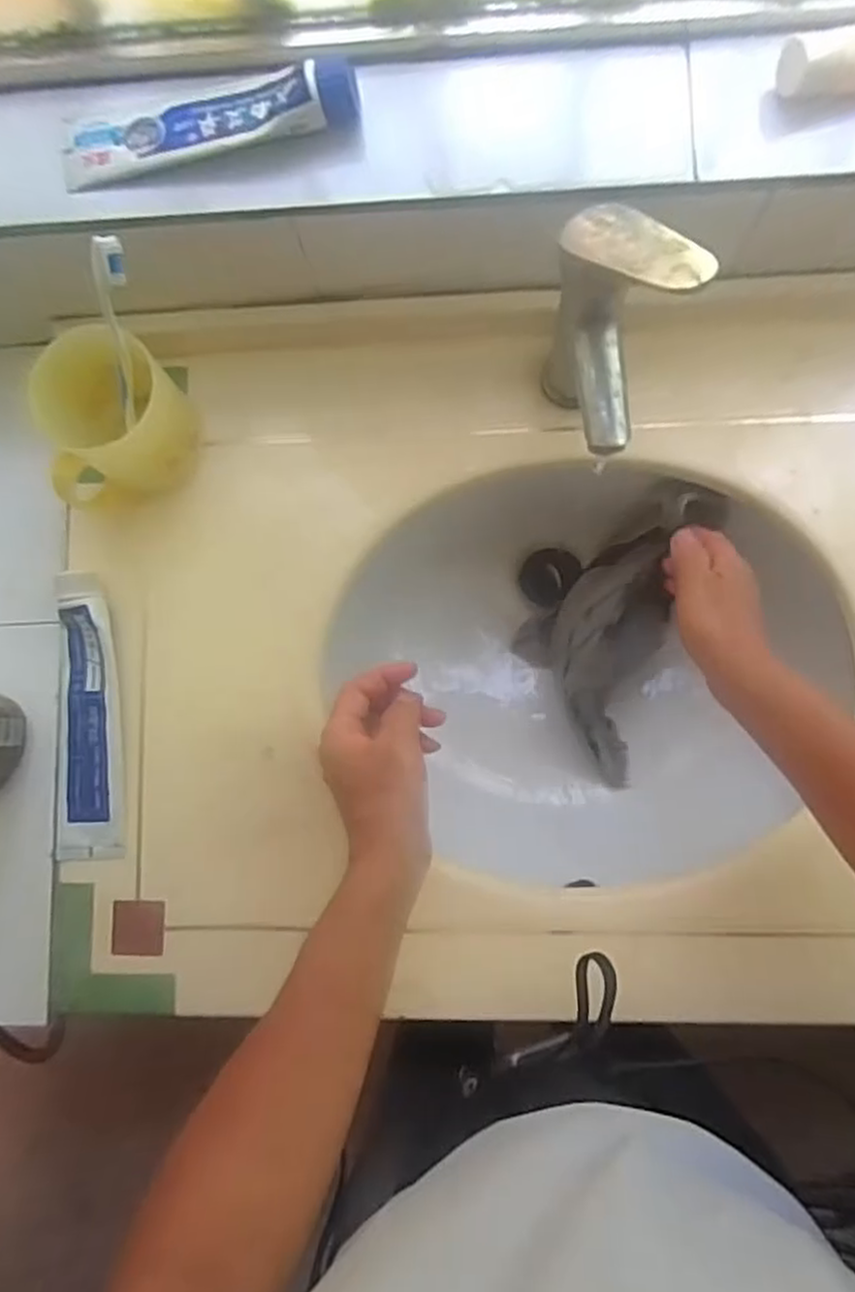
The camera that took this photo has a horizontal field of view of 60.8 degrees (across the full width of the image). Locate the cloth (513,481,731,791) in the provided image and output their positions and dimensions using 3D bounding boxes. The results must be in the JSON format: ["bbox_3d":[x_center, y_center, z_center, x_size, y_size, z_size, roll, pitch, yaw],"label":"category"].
[{"bbox_3d":[0.160,-0.024,0.648,0.123,0.086,0.256,21,106,6],"label":"cloth"}]

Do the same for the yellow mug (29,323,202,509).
[{"bbox_3d":[-0.227,-0.155,0.534,0.081,0.103,0.113,27,85,7],"label":"yellow mug"}]

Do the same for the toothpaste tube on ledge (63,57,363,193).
[{"bbox_3d":[-0.138,-0.330,0.455,0.190,0.035,0.051,-8,82,3],"label":"toothpaste tube on ledge"}]

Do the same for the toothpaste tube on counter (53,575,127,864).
[{"bbox_3d":[-0.263,0.053,0.558,0.052,0.021,0.217,-4,88,7],"label":"toothpaste tube on counter"}]

